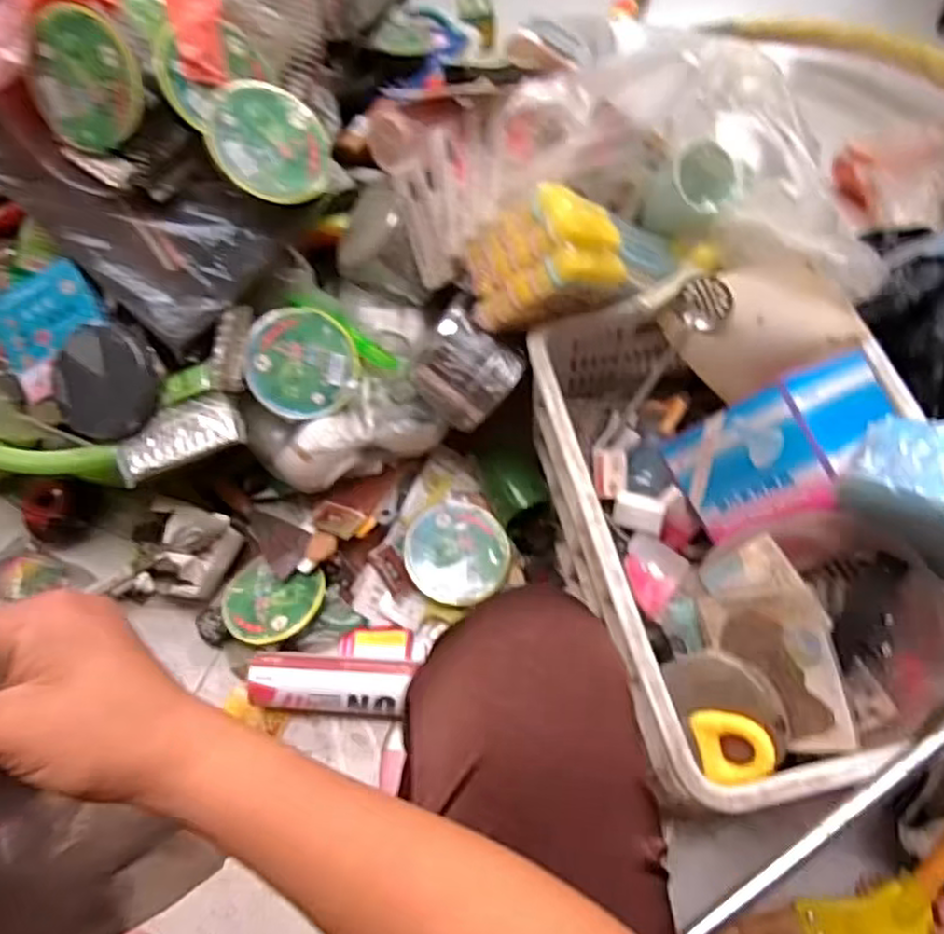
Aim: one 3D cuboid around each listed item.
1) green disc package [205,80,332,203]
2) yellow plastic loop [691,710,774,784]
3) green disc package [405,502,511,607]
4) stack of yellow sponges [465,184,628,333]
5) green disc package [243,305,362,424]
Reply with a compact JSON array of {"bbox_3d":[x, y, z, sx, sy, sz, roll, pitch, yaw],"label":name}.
[{"bbox_3d":[-0.231,-0.378,0.816,0.135,0.017,0.130,11,83,-27],"label":"green disc package"},{"bbox_3d":[0.241,0.255,0.650,0.065,0.016,0.062,-18,71,29],"label":"yellow plastic loop"},{"bbox_3d":[-0.021,0.114,0.945,0.131,0.021,0.140,-38,66,-15],"label":"green disc package"},{"bbox_3d":[0.079,-0.231,0.810,0.098,0.173,0.120,-6,73,-45],"label":"stack of yellow sponges"},{"bbox_3d":[-0.214,-0.132,0.900,0.134,0.020,0.136,15,86,-19],"label":"green disc package"}]

